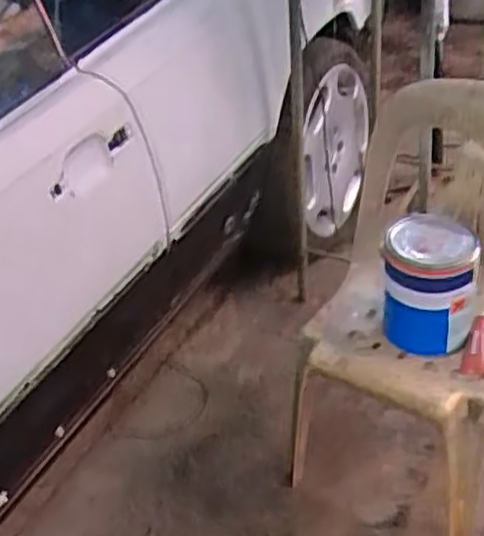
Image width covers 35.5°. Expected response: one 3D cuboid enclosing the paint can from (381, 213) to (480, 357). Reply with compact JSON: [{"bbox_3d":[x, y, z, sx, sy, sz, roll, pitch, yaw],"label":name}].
[{"bbox_3d":[0.335,0.037,1.362,0.154,0.227,0.154,-5,37,4],"label":"paint can"}]

